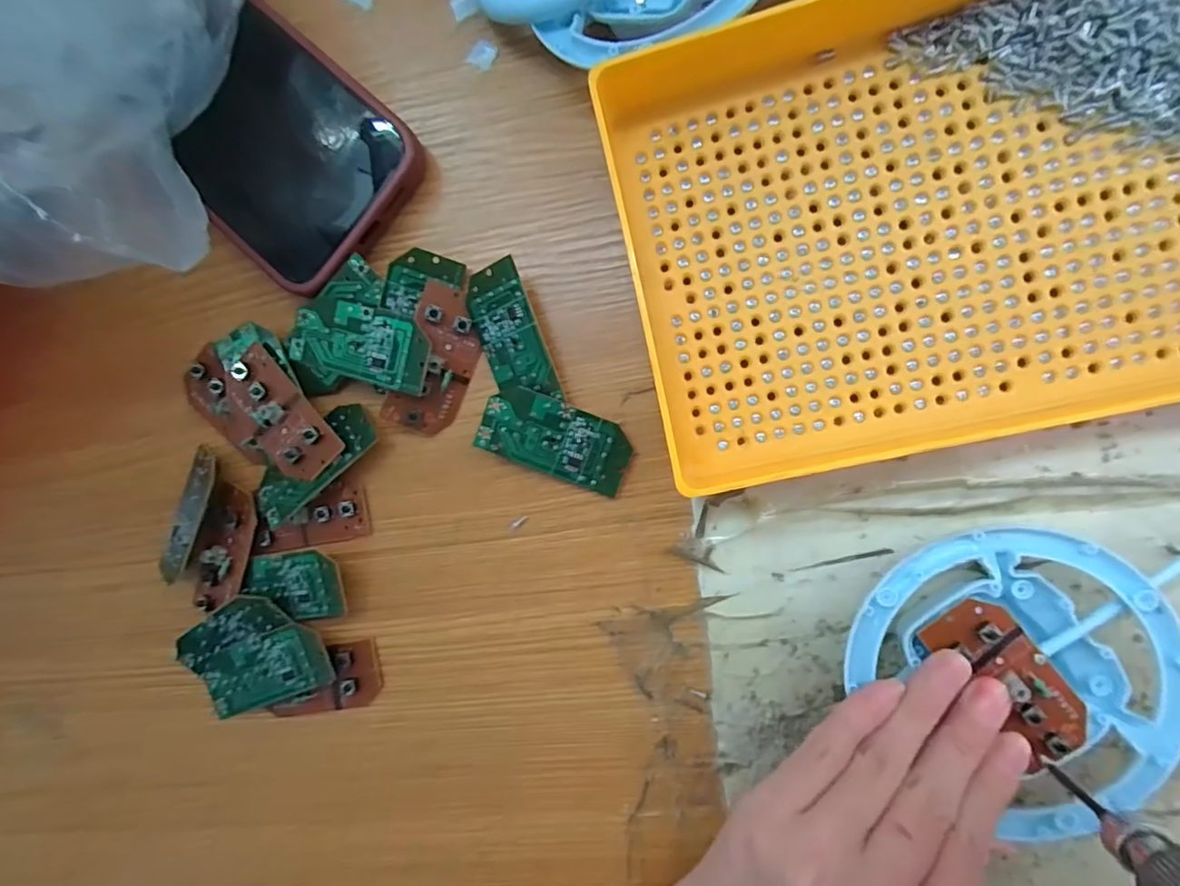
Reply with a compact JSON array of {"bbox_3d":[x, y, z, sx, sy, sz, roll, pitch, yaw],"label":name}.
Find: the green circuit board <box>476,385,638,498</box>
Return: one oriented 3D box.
[{"bbox_3d":[-0.013,-0.002,0.225,0.059,0.011,0.028,23,95,7],"label":"green circuit board"}]

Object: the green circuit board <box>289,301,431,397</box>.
[{"bbox_3d":[-0.093,-0.040,0.227,0.061,0.004,0.029,14,95,11],"label":"green circuit board"}]

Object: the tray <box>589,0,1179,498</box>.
[{"bbox_3d":[0.133,-0.081,0.184,0.240,0.033,0.159,-11,91,9],"label":"tray"}]

